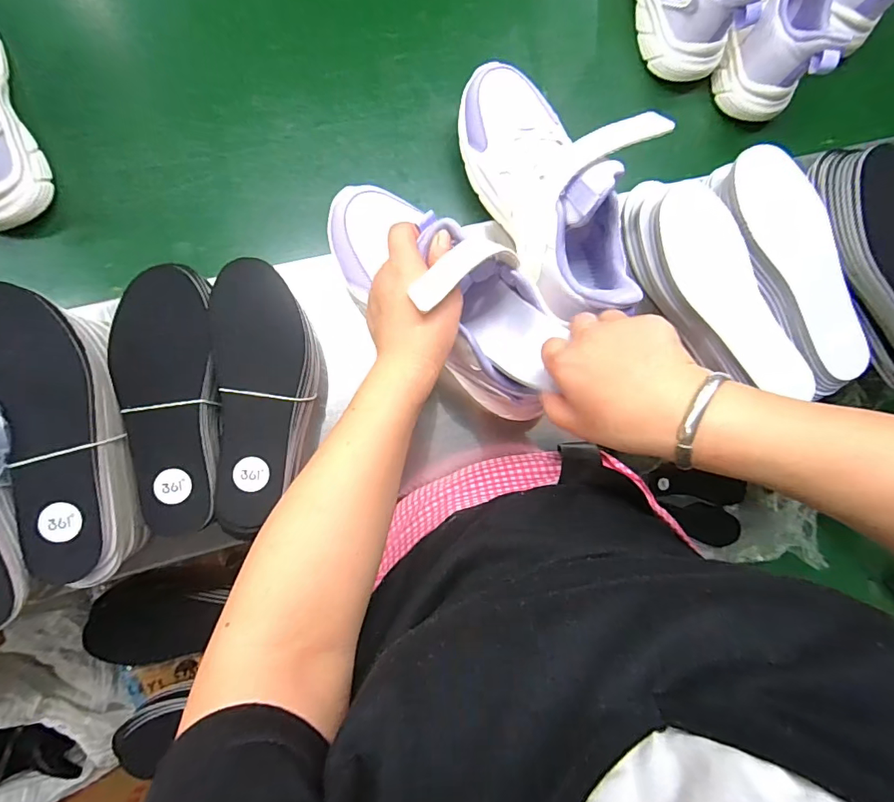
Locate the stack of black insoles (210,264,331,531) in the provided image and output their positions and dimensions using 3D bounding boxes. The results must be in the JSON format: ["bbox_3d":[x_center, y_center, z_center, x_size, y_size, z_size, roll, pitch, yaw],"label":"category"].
[{"bbox_3d":[-0.147,-0.004,0.402,0.081,0.051,0.210,-2,91,-9],"label":"stack of black insoles"}]

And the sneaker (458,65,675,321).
[{"bbox_3d":[0.103,-0.187,0.412,0.111,0.117,0.243,-25,80,-7],"label":"sneaker"}]

